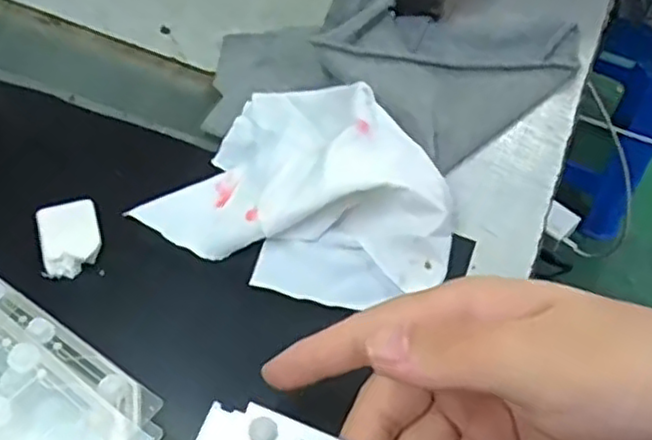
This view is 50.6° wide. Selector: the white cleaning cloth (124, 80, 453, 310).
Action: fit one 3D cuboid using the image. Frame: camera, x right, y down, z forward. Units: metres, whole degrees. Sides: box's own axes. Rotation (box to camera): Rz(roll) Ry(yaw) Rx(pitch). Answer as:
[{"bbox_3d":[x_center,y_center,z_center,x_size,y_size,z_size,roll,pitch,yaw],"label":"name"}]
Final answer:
[{"bbox_3d":[-0.002,-0.015,0.328,0.134,0.037,0.107,25,56,13],"label":"white cleaning cloth"}]

